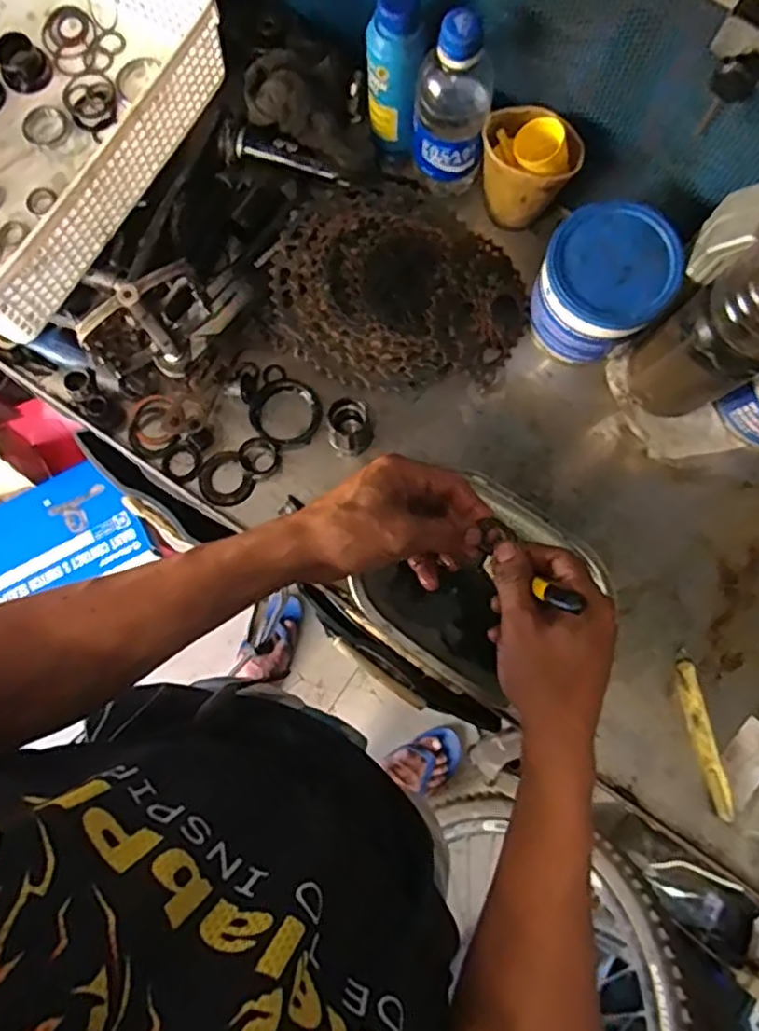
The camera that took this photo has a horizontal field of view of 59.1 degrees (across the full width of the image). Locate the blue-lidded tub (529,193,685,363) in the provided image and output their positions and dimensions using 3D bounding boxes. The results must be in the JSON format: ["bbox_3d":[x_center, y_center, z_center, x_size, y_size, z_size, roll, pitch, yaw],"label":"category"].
[{"bbox_3d":[0.183,-0.189,0.563,0.102,0.099,0.098,37,82,7],"label":"blue-lidded tub"}]

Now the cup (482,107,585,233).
[{"bbox_3d":[0.125,-0.295,0.576,0.082,0.097,0.054,15,80,3],"label":"cup"}]

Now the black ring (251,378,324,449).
[{"bbox_3d":[-0.082,-0.091,0.589,0.065,0.010,0.060,0,79,0],"label":"black ring"}]

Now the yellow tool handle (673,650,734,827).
[{"bbox_3d":[0.262,0.178,0.544,0.016,0.011,0.132,-11,80,-2],"label":"yellow tool handle"}]

